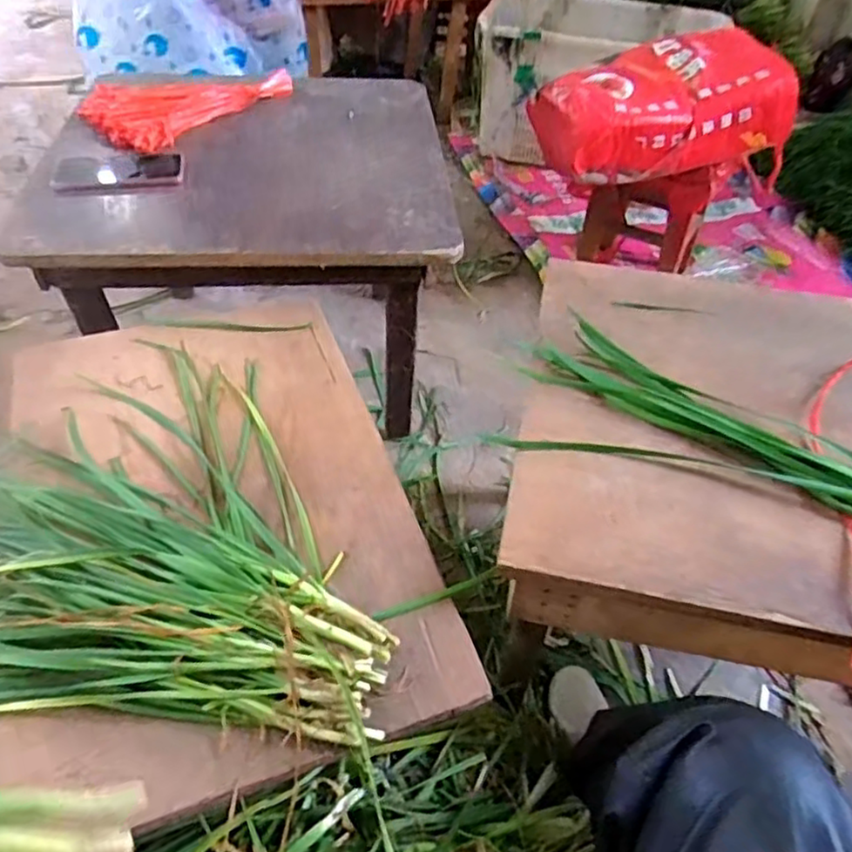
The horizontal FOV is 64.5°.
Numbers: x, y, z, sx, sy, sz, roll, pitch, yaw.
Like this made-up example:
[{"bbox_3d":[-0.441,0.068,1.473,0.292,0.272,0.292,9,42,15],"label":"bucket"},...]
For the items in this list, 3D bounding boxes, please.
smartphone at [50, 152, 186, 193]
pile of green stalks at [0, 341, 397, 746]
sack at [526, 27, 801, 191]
[{"bbox_3d":[-0.428,-0.355,0.944,0.174,0.010,0.089,-7,46,-10],"label":"smartphone"},{"bbox_3d":[-0.233,0.067,0.591,0.406,0.050,0.367,3,45,0],"label":"pile of green stalks"},{"bbox_3d":[0.434,-0.594,1.246,0.433,0.180,0.275,-1,45,-4],"label":"sack"}]

